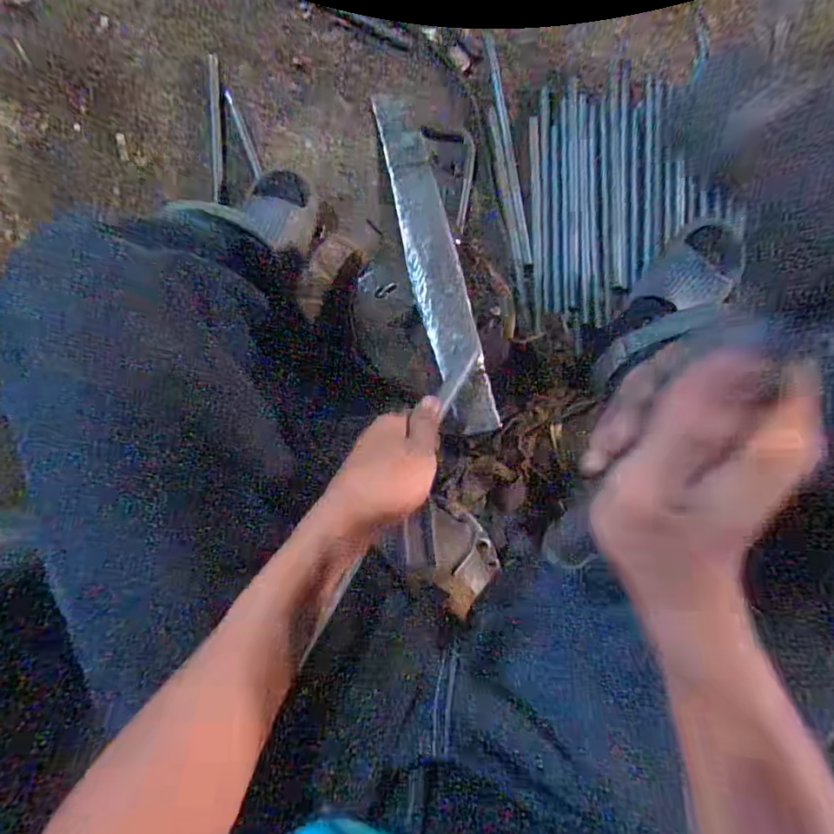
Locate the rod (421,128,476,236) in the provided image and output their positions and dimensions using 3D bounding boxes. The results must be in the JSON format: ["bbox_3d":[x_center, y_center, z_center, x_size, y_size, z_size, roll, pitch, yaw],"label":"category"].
[{"bbox_3d":[0.068,-0.371,0.771,0.070,0.007,0.161,-20,95,0],"label":"rod"}]

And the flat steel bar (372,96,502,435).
[{"bbox_3d":[0.017,-0.130,0.436,0.044,0.009,0.291,-13,89,-4],"label":"flat steel bar"}]

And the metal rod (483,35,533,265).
[{"bbox_3d":[0.140,-0.401,0.763,0.017,0.008,0.337,-11,93,-3],"label":"metal rod"}]

